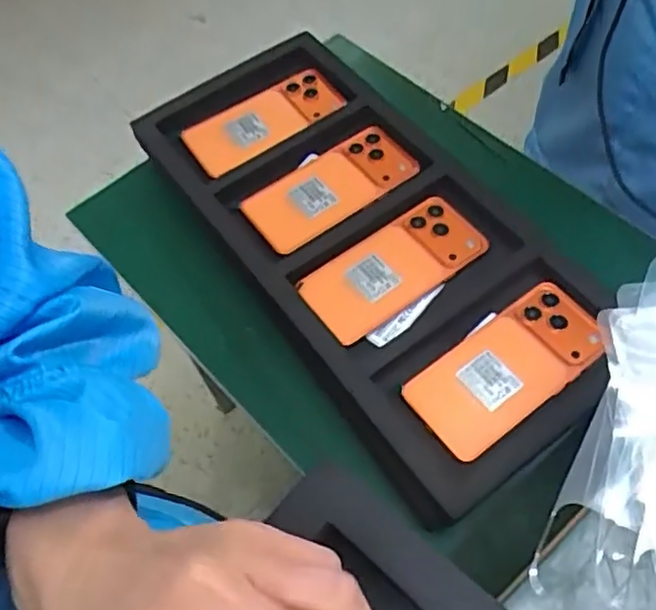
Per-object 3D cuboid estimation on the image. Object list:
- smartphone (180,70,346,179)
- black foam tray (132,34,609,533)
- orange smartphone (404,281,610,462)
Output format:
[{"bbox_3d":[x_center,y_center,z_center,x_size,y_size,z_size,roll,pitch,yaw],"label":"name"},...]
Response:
[{"bbox_3d":[-0.064,-0.185,0.649,0.158,0.014,0.073,-32,67,-9],"label":"smartphone"},{"bbox_3d":[0.033,-0.062,0.574,0.242,0.048,0.463,-33,62,-15],"label":"black foam tray"},{"bbox_3d":[0.140,0.048,0.502,0.160,0.012,0.075,-35,63,-15],"label":"orange smartphone"}]

